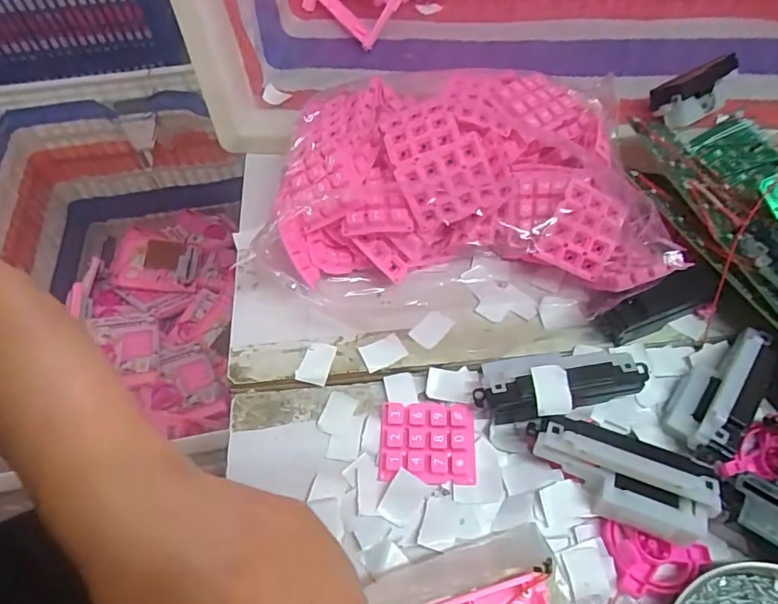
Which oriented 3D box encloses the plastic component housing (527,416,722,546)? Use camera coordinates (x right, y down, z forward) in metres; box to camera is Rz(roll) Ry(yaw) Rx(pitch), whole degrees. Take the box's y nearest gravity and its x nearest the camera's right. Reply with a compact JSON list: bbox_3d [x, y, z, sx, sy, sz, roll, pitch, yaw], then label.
[{"bbox_3d":[0.129,0.099,0.280,0.098,0.036,0.039,21,60,14],"label":"plastic component housing"}]

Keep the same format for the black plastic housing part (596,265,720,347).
[{"bbox_3d":[0.182,0.003,0.340,0.085,0.031,0.022,-18,59,-11],"label":"black plastic housing part"}]

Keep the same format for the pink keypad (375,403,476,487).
[{"bbox_3d":[0.024,0.087,0.312,0.060,0.008,0.050,2,57,2],"label":"pink keypad"}]

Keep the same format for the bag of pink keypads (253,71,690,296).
[{"bbox_3d":[0.057,-0.094,0.377,0.275,0.080,0.175,2,57,2],"label":"bag of pink keypads"}]

